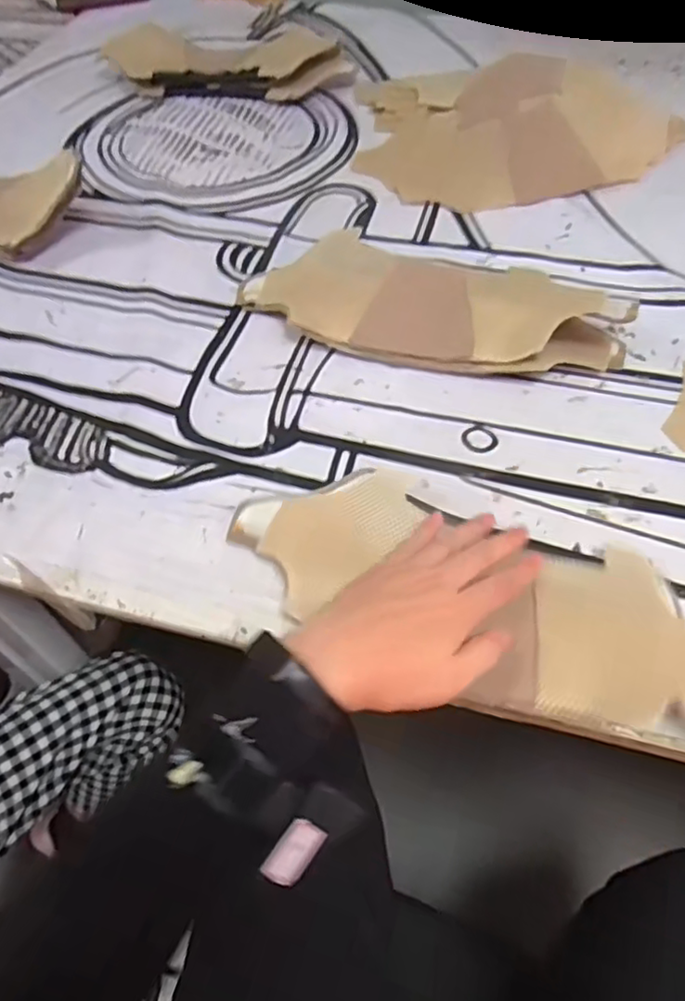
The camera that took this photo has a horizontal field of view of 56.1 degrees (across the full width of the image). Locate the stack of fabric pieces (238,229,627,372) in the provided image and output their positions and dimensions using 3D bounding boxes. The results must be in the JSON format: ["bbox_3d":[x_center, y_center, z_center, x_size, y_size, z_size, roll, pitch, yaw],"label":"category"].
[{"bbox_3d":[0.083,-0.195,0.618,0.373,0.051,0.131,13,57,11],"label":"stack of fabric pieces"}]

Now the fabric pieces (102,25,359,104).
[{"bbox_3d":[-0.169,-0.663,0.966,0.388,0.052,0.166,10,56,9],"label":"fabric pieces"}]

